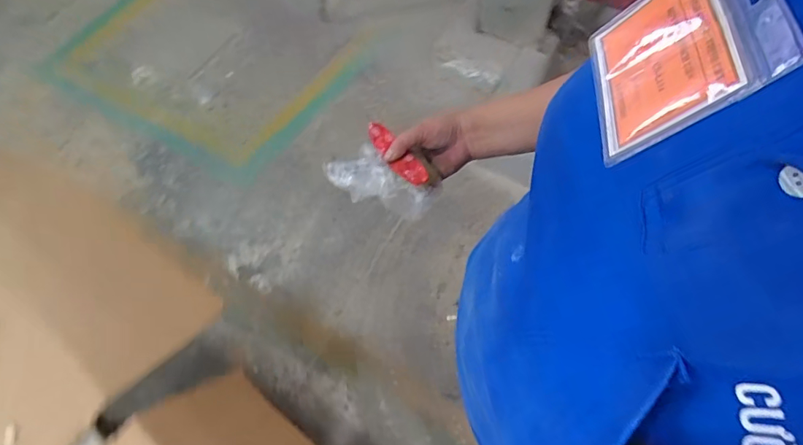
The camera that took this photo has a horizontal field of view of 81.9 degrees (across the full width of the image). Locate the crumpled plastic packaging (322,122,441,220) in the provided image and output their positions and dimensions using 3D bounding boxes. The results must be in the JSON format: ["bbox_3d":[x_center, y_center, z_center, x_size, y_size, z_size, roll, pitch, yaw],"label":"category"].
[{"bbox_3d":[-0.017,-0.062,0.551,0.130,0.052,0.089,38,71,19],"label":"crumpled plastic packaging"}]

